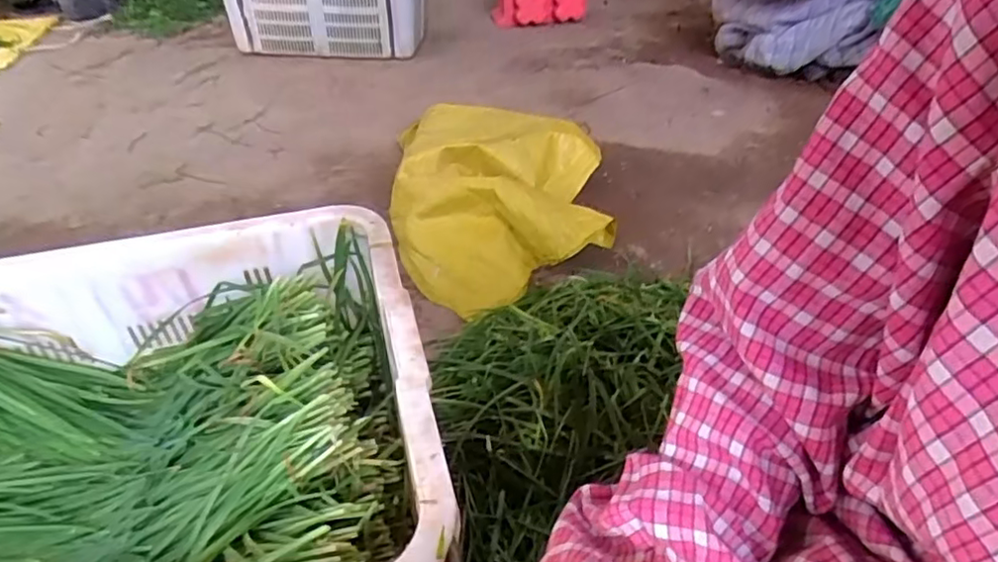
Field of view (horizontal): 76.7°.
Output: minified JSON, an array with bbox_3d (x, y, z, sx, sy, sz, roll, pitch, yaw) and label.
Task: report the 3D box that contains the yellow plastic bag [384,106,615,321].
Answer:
[{"bbox_3d":[-0.006,-0.166,1.227,0.370,0.162,0.479,3,40,7],"label":"yellow plastic bag"}]

